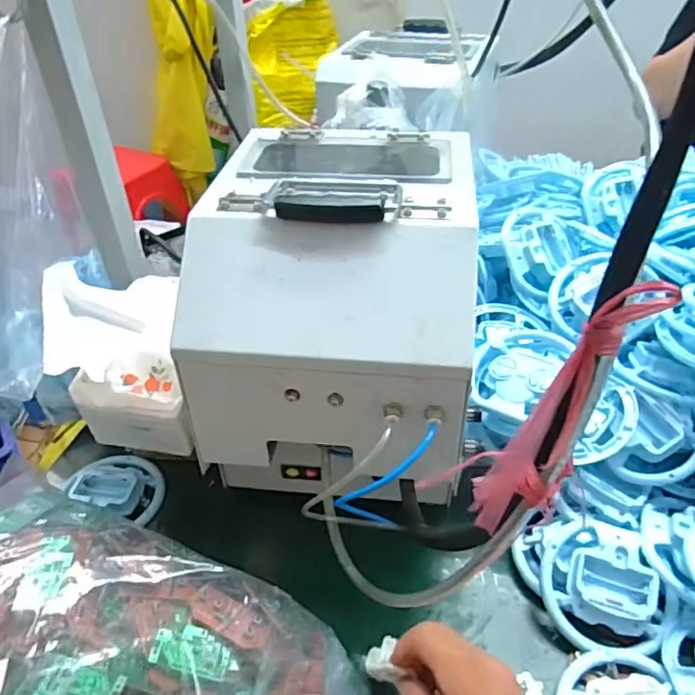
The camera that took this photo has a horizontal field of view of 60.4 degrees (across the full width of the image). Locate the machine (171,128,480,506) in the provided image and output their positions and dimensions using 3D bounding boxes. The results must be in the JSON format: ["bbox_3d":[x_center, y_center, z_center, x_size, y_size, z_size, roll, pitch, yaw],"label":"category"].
[{"bbox_3d":[-0.002,-0.027,0.535,0.217,0.238,0.267,6,40,10],"label":"machine"}]

